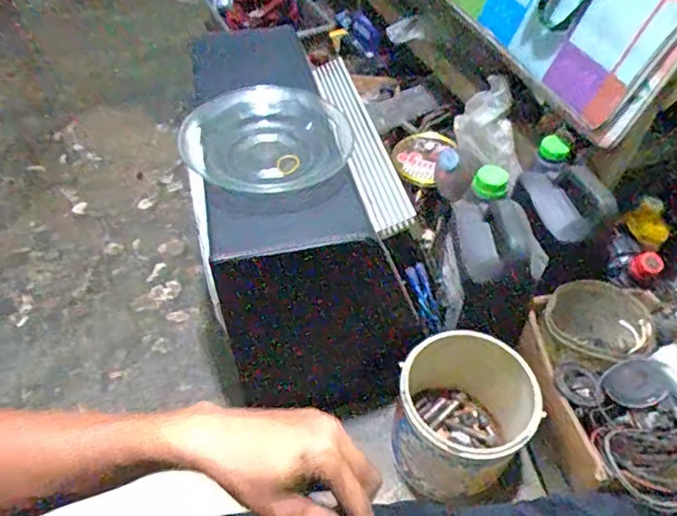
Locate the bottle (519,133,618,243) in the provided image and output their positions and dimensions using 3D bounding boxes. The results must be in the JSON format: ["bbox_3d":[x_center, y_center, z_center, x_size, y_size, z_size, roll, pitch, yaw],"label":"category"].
[{"bbox_3d":[0.359,-0.111,0.814,0.085,0.081,0.159,-8,50,-10],"label":"bottle"}]

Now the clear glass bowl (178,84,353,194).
[{"bbox_3d":[-0.095,-0.153,0.667,0.213,0.050,0.174,-3,49,-5],"label":"clear glass bowl"}]

